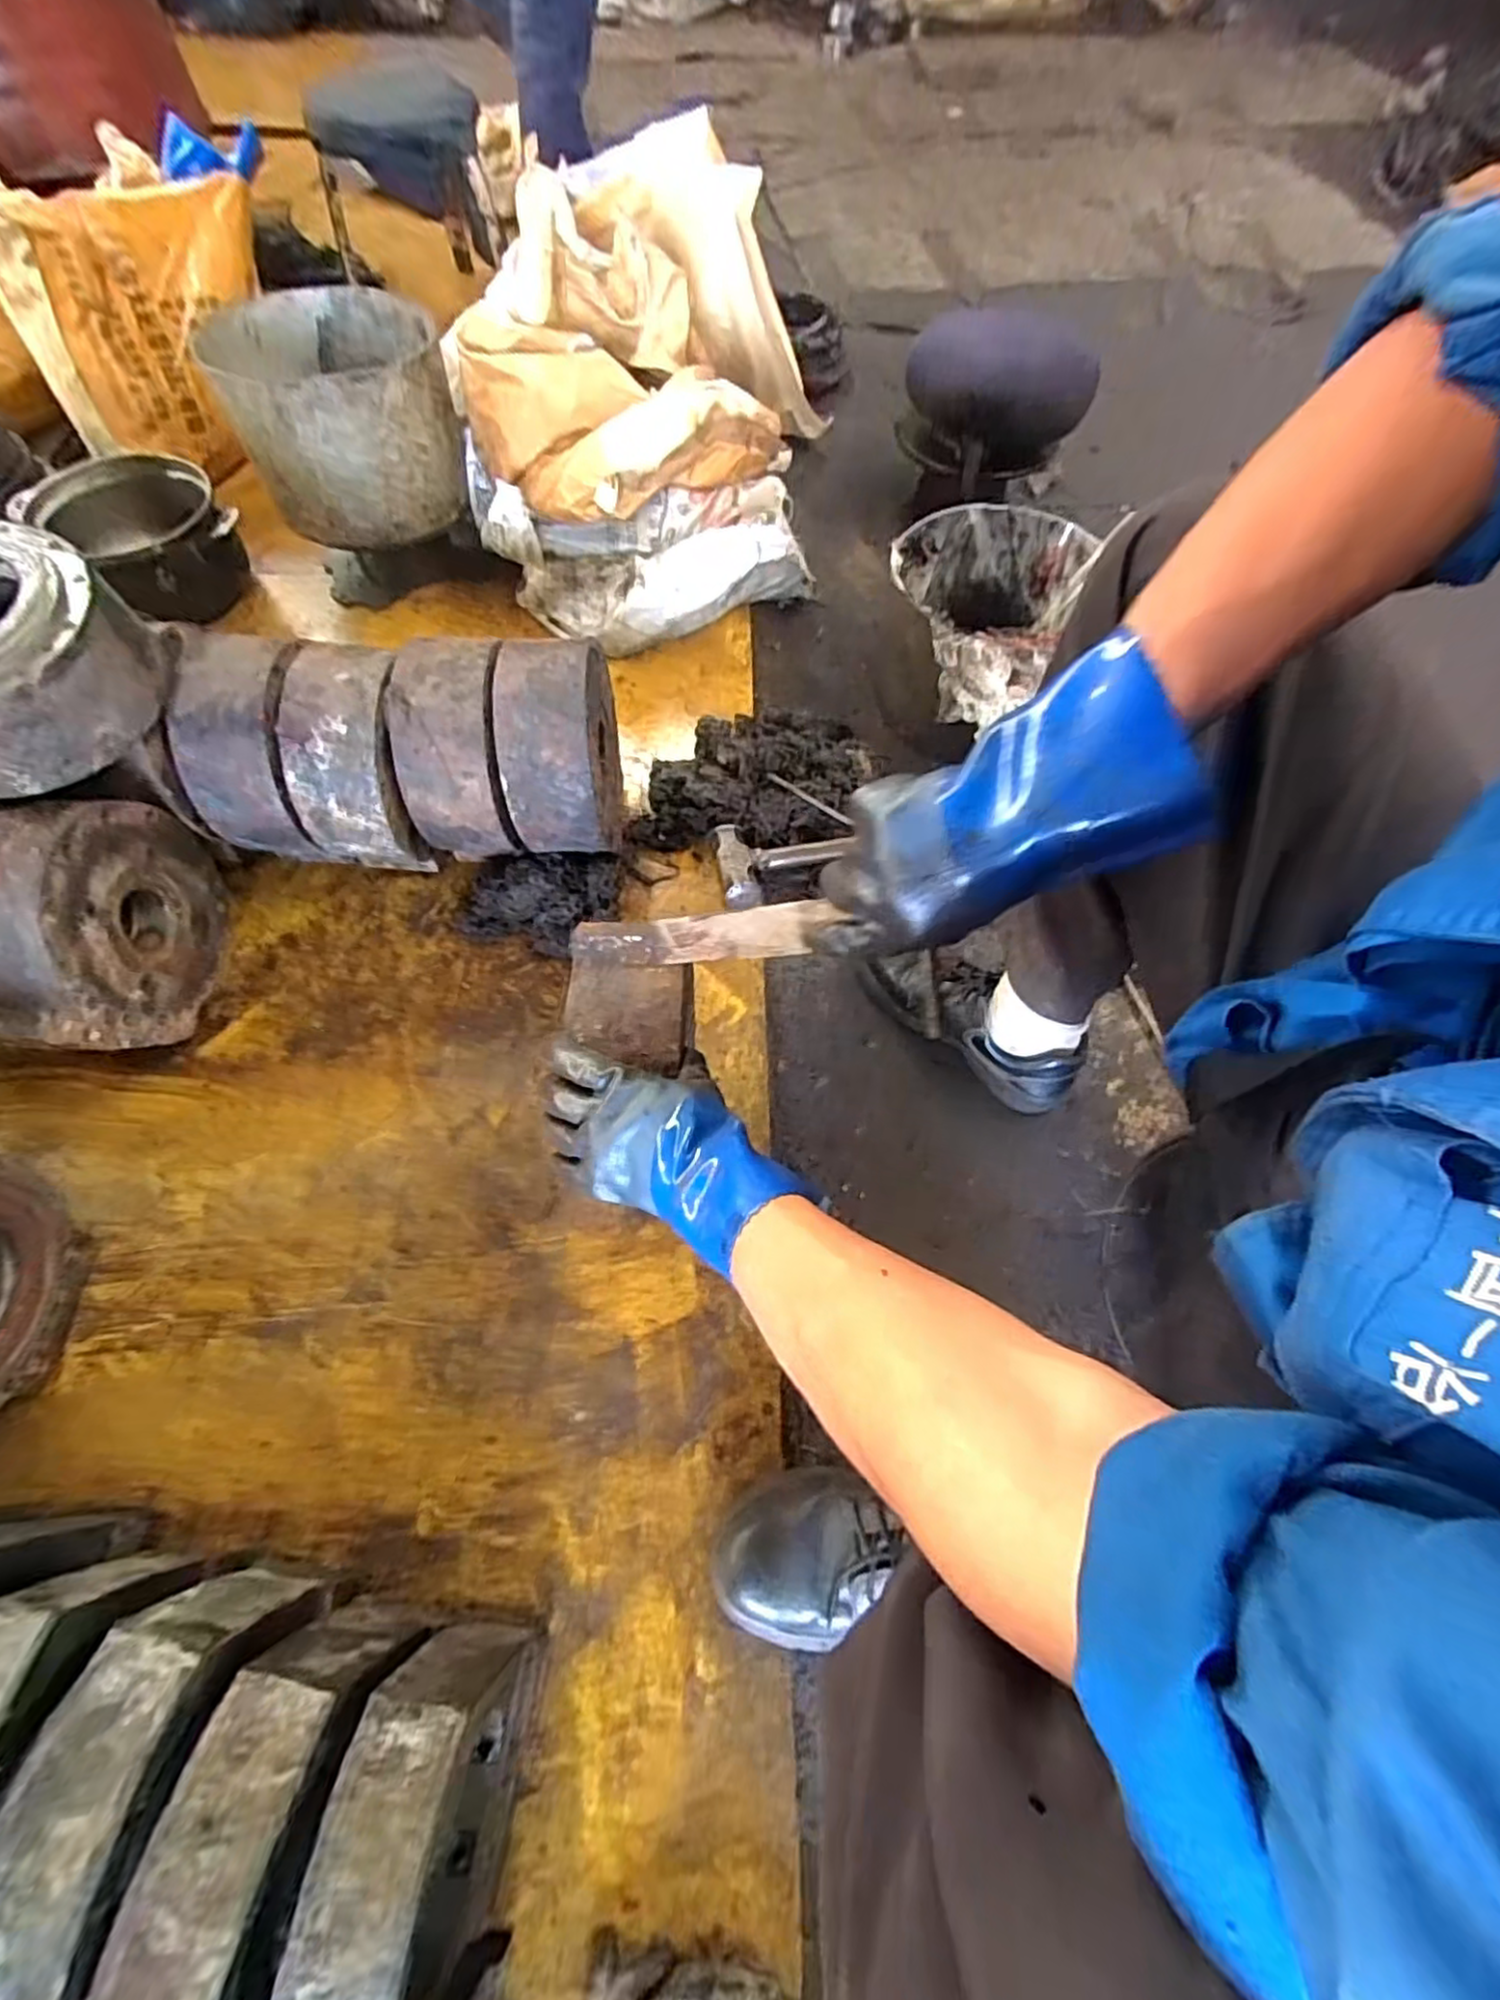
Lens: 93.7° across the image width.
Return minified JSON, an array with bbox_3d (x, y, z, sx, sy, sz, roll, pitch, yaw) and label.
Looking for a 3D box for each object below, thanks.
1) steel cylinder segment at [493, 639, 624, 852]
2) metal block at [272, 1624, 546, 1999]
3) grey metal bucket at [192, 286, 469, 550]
[{"bbox_3d":[-0.199,-0.267,0.745,0.096,0.180,0.184,-2,64,-2],"label":"steel cylinder segment"},{"bbox_3d":[-0.190,0.489,0.418,0.065,0.181,0.152,8,64,3],"label":"metal block"},{"bbox_3d":[-0.514,-0.760,0.915,0.245,0.175,0.256,0,64,-1],"label":"grey metal bucket"}]

